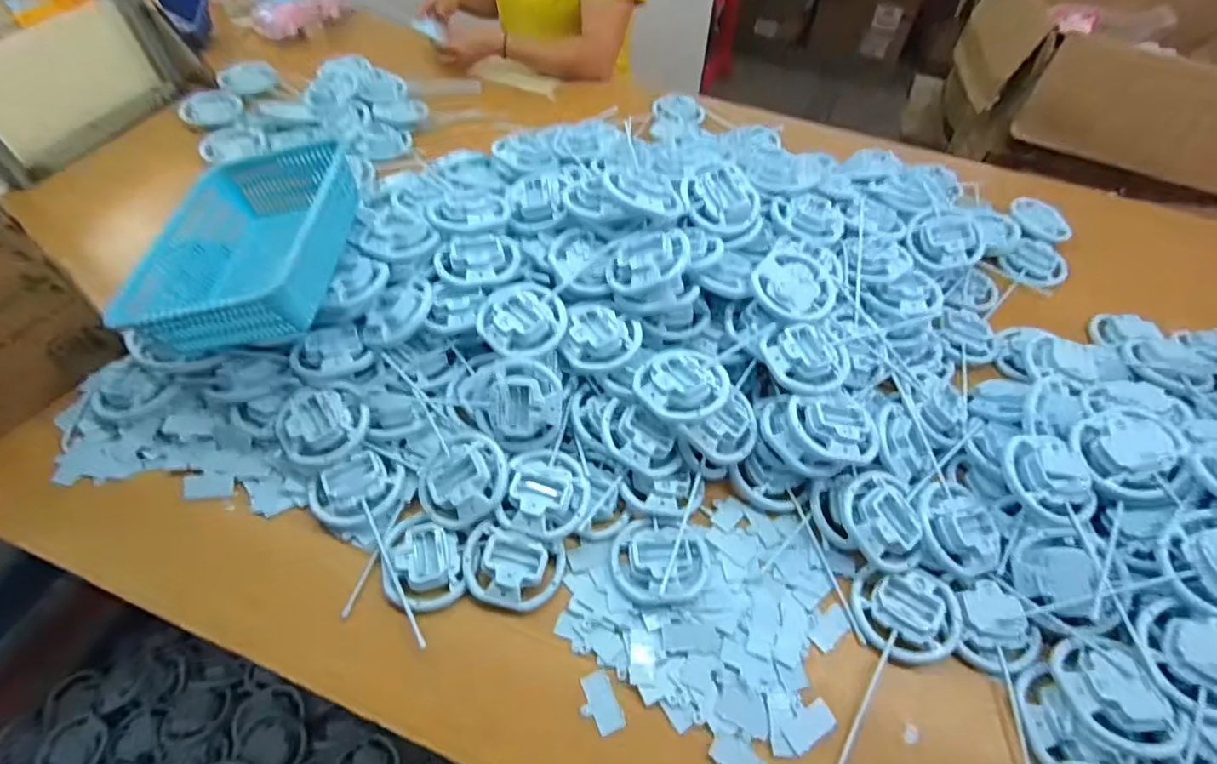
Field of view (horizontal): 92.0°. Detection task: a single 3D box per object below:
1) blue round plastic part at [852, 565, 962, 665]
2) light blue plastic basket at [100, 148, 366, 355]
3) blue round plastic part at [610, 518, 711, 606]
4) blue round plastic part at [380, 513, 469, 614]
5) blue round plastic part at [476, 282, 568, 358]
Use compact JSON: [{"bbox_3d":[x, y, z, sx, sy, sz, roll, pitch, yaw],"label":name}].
[{"bbox_3d":[0.310,0.238,0.606,0.101,0.024,0.089,4,55,-1],"label":"blue round plastic part"},{"bbox_3d":[-0.436,-0.183,0.728,0.222,0.098,0.324,-1,55,-4],"label":"light blue plastic basket"},{"bbox_3d":[0.056,0.186,0.621,0.102,0.032,0.095,2,55,-2],"label":"blue round plastic part"},{"bbox_3d":[-0.195,0.187,0.616,0.080,0.024,0.102,-13,57,-12],"label":"blue round plastic part"},{"bbox_3d":[-0.102,-0.078,0.689,0.100,0.032,0.099,2,55,-2],"label":"blue round plastic part"}]

